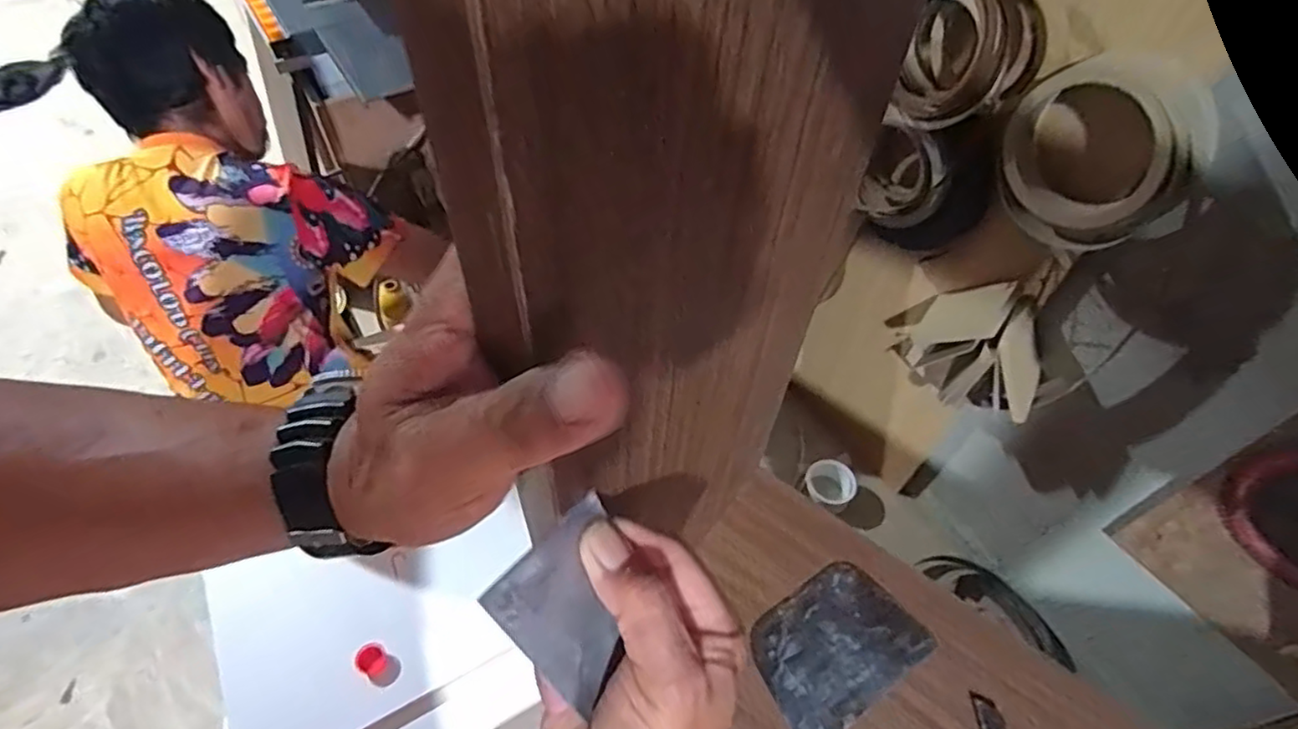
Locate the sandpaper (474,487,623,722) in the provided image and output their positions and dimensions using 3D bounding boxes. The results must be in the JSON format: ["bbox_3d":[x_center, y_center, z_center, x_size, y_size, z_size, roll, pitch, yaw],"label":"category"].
[{"bbox_3d":[-0.027,0.094,0.257,0.004,0.066,0.059,-4,33,50],"label":"sandpaper"}]

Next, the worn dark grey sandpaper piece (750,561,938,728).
[{"bbox_3d":[0.150,0.227,0.518,0.136,0.005,0.097,-28,59,-21],"label":"worn dark grey sandpaper piece"}]

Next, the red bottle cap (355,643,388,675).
[{"bbox_3d":[-0.440,0.471,1.022,0.047,0.023,0.043,1,52,-2],"label":"red bottle cap"}]

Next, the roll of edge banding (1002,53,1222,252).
[{"bbox_3d":[0.564,-0.261,0.817,0.084,0.254,0.219,-30,59,-23],"label":"roll of edge banding"}]

